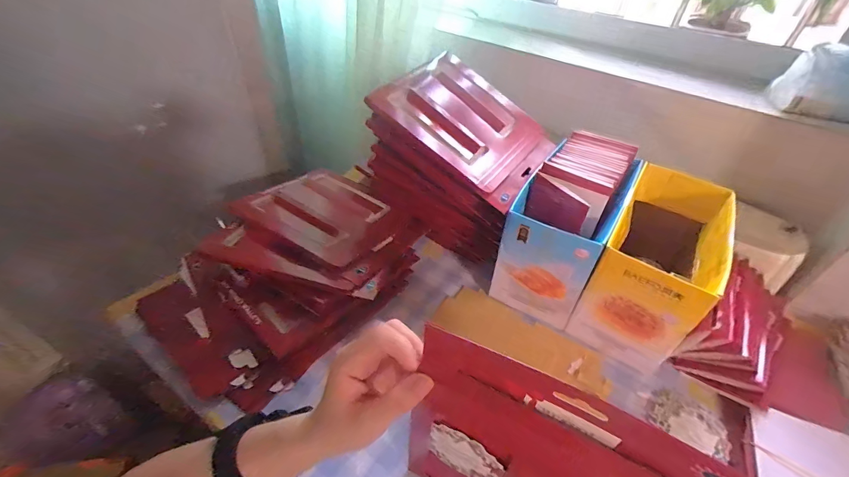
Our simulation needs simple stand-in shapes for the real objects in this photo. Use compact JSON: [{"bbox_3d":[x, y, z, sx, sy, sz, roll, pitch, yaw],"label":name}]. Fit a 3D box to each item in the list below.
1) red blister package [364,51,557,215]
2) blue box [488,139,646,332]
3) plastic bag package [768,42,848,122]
[{"bbox_3d":[0.068,-0.166,0.538,0.226,0.014,0.205,40,53,4],"label":"red blister package"},{"bbox_3d":[0.190,-0.019,0.524,0.111,0.181,0.195,23,46,19],"label":"blue box"},{"bbox_3d":[0.560,-0.201,0.497,0.129,0.076,0.069,15,44,12],"label":"plastic bag package"}]

